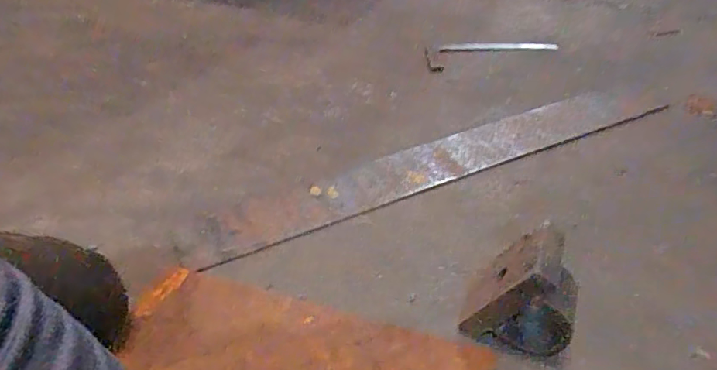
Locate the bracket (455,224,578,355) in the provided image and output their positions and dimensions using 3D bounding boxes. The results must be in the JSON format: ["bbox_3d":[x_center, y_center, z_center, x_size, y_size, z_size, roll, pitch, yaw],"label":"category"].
[{"bbox_3d":[0.169,0.104,0.519,0.104,0.119,0.094,9,38,16],"label":"bracket"}]

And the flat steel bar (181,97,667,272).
[{"bbox_3d":[0.144,-0.042,0.794,0.814,0.017,0.117,-17,39,-18],"label":"flat steel bar"}]

